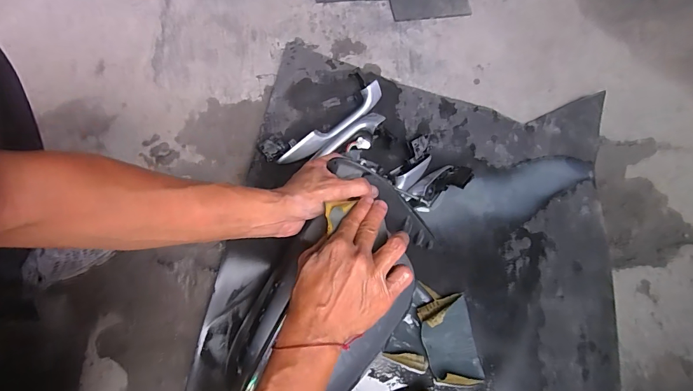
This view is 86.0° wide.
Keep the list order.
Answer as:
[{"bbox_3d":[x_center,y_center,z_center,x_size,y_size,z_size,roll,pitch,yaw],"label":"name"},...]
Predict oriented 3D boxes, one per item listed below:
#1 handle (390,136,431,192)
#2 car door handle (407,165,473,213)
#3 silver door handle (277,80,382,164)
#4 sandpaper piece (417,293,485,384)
[{"bbox_3d":[0.103,-0.047,0.597,0.043,0.038,0.097,34,71,11],"label":"handle"},{"bbox_3d":[0.143,-0.012,0.591,0.115,0.040,0.045,-28,72,-12],"label":"car door handle"},{"bbox_3d":[-0.018,-0.108,0.602,0.208,0.045,0.029,-42,75,-17],"label":"silver door handle"},{"bbox_3d":[0.142,0.197,0.500,0.074,0.048,0.117,-10,69,-6],"label":"sandpaper piece"}]

